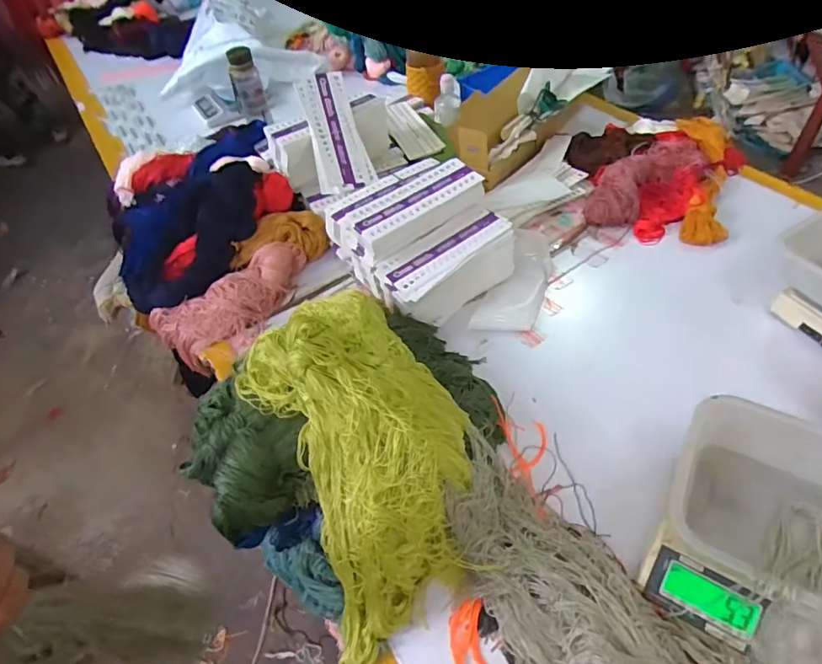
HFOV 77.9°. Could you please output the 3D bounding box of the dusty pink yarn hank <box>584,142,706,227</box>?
[{"bbox_3d":[0.483,-0.323,1.060,0.298,0.068,0.119,-33,54,-21],"label":"dusty pink yarn hank"}]

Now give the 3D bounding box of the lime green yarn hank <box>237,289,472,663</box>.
[{"bbox_3d":[-0.057,0.135,0.681,0.263,0.184,0.436,-23,51,-14],"label":"lime green yarn hank"}]

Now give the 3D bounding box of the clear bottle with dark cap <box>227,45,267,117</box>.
[{"bbox_3d":[-0.427,-0.648,1.324,0.071,0.159,0.059,-13,23,-6],"label":"clear bottle with dark cap"}]

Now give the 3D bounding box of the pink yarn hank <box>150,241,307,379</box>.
[{"bbox_3d":[-0.315,-0.049,0.950,0.304,0.091,0.148,-32,54,-20],"label":"pink yarn hank"}]

